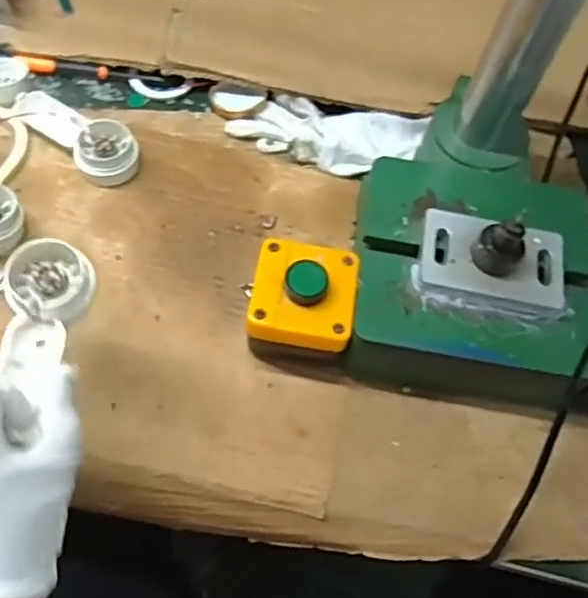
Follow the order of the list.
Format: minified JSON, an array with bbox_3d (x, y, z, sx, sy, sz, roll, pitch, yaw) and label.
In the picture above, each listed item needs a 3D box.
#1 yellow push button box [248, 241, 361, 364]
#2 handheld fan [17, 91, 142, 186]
[{"bbox_3d":[0.005,0.005,0.432,0.068,0.067,0.073,9,61,-1],"label":"yellow push button box"},{"bbox_3d":[-0.171,-0.135,0.505,0.109,0.022,0.047,42,69,15],"label":"handheld fan"}]

